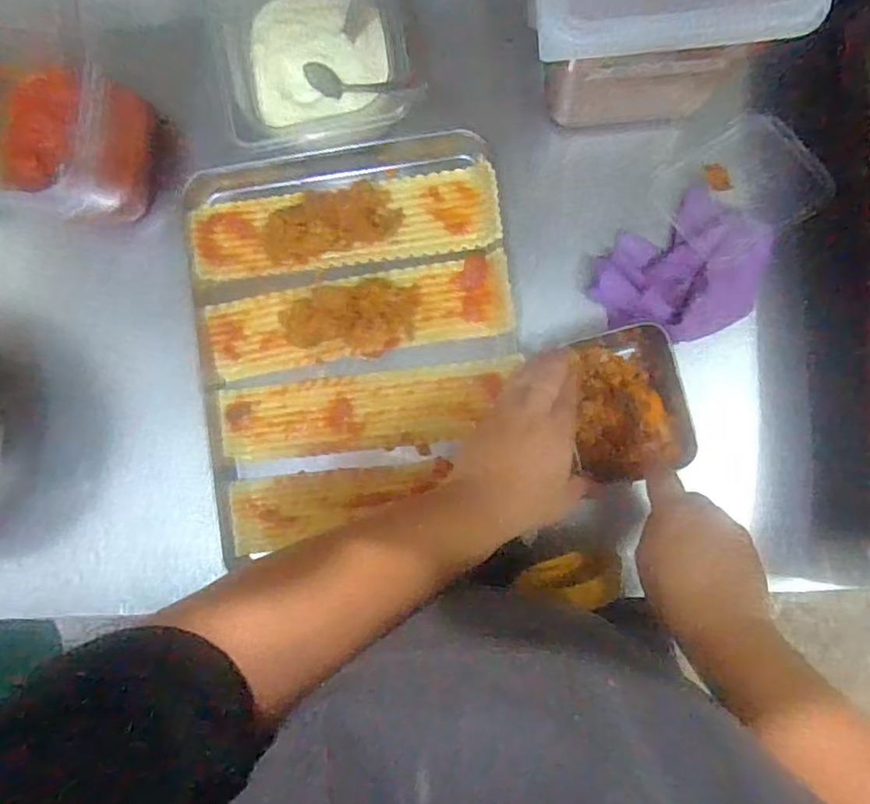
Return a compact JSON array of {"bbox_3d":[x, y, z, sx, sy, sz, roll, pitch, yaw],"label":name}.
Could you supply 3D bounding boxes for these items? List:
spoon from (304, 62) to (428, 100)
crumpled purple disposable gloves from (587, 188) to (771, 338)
[{"bbox_3d":[-0.064,-0.282,0.546,0.133,0.024,0.019,22,93,28],"label":"spoon"},{"bbox_3d":[0.226,-0.119,0.556,0.151,0.022,0.119,-28,86,4],"label":"crumpled purple disposable gloves"}]

